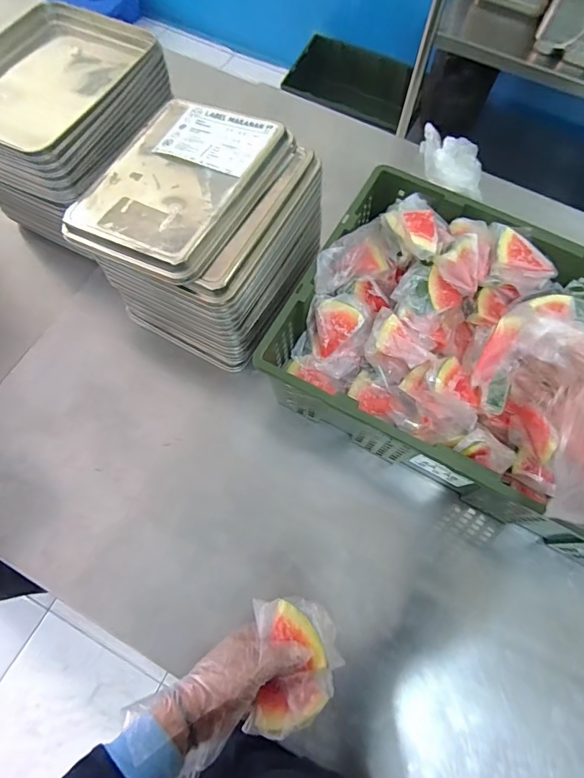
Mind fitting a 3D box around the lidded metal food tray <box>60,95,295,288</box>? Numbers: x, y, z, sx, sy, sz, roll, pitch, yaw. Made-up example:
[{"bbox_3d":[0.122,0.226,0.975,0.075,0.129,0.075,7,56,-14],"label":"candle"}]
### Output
[{"bbox_3d":[-0.151,-0.280,0.609,0.216,0.031,0.268,24,71,17],"label":"lidded metal food tray"}]

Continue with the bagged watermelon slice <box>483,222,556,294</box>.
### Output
[{"bbox_3d":[0.325,-0.180,0.642,0.100,0.050,0.079,17,83,-11],"label":"bagged watermelon slice"}]

